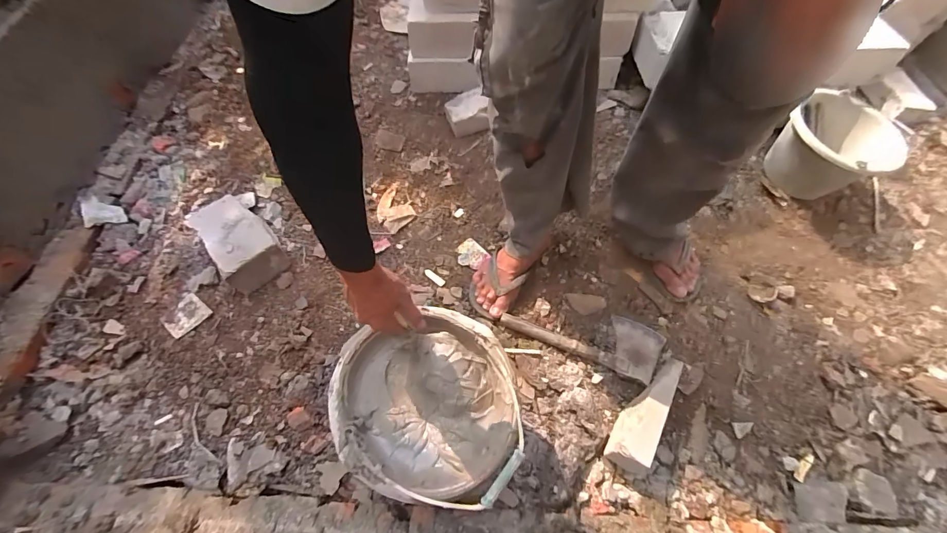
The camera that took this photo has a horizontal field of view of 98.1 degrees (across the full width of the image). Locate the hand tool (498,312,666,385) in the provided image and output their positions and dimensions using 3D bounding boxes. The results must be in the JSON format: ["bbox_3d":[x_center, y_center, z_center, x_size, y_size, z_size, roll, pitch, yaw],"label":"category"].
[{"bbox_3d":[0.223,0.126,0.836,0.312,0.028,0.115,21,65,11],"label":"hand tool"}]

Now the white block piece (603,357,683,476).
[{"bbox_3d":[0.300,0.254,0.726,0.070,0.092,0.192,21,61,14],"label":"white block piece"}]

